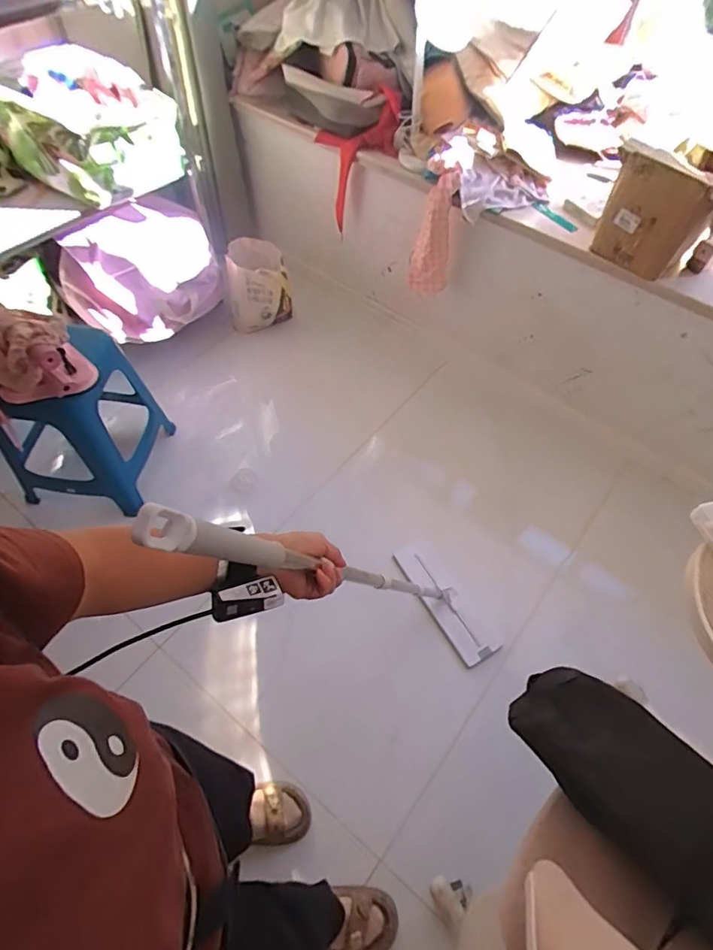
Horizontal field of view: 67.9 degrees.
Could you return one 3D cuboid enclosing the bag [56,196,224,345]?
[{"bbox_3d":[-0.696,-0.669,1.744,0.197,0.368,0.477,39,63,20],"label":"bag"}]

